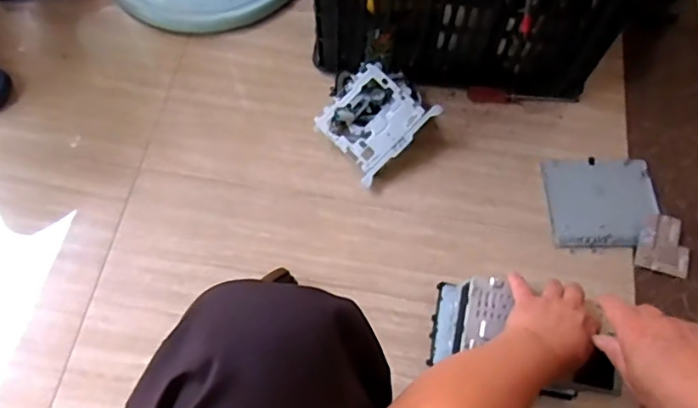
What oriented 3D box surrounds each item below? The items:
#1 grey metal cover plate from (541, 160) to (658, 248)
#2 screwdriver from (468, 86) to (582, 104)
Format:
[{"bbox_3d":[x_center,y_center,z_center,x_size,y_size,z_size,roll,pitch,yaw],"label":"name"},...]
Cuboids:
[{"bbox_3d":[0.408,-0.006,0.908,0.174,0.011,0.153,-2,65,-2],"label":"grey metal cover plate"},{"bbox_3d":[0.304,-0.183,0.981,0.192,0.028,0.025,4,65,1],"label":"screwdriver"}]

